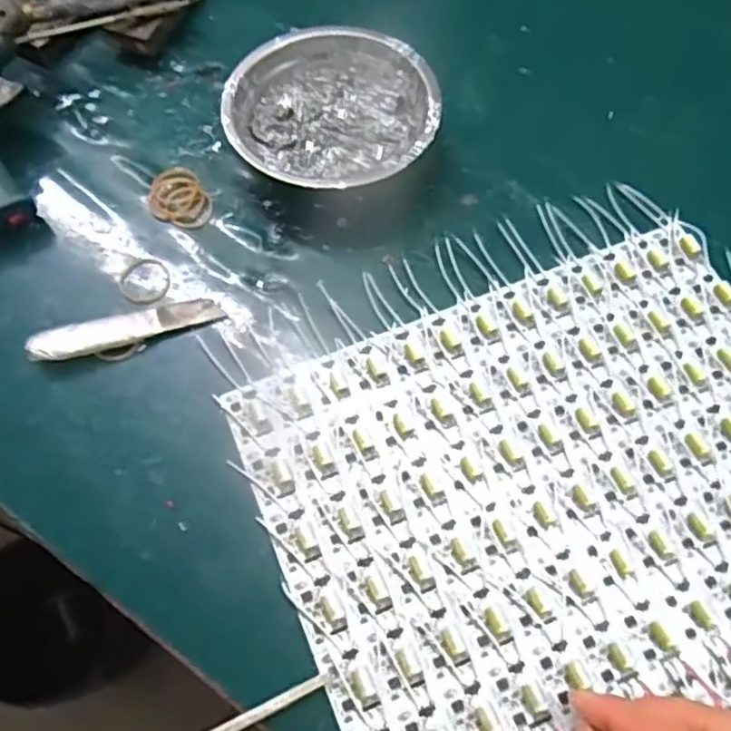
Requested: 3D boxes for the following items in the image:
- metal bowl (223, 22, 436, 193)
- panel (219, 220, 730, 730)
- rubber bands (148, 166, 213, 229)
[{"bbox_3d":[-0.017,-0.151,0.426,0.123,0.039,0.118,0,64,0],"label":"metal bowl"},{"bbox_3d":[0.101,0.066,0.342,0.286,0.010,0.240,-21,66,-10],"label":"panel"},{"bbox_3d":[-0.117,-0.105,0.425,0.035,0.004,0.050,-29,68,-13],"label":"rubber bands"}]

